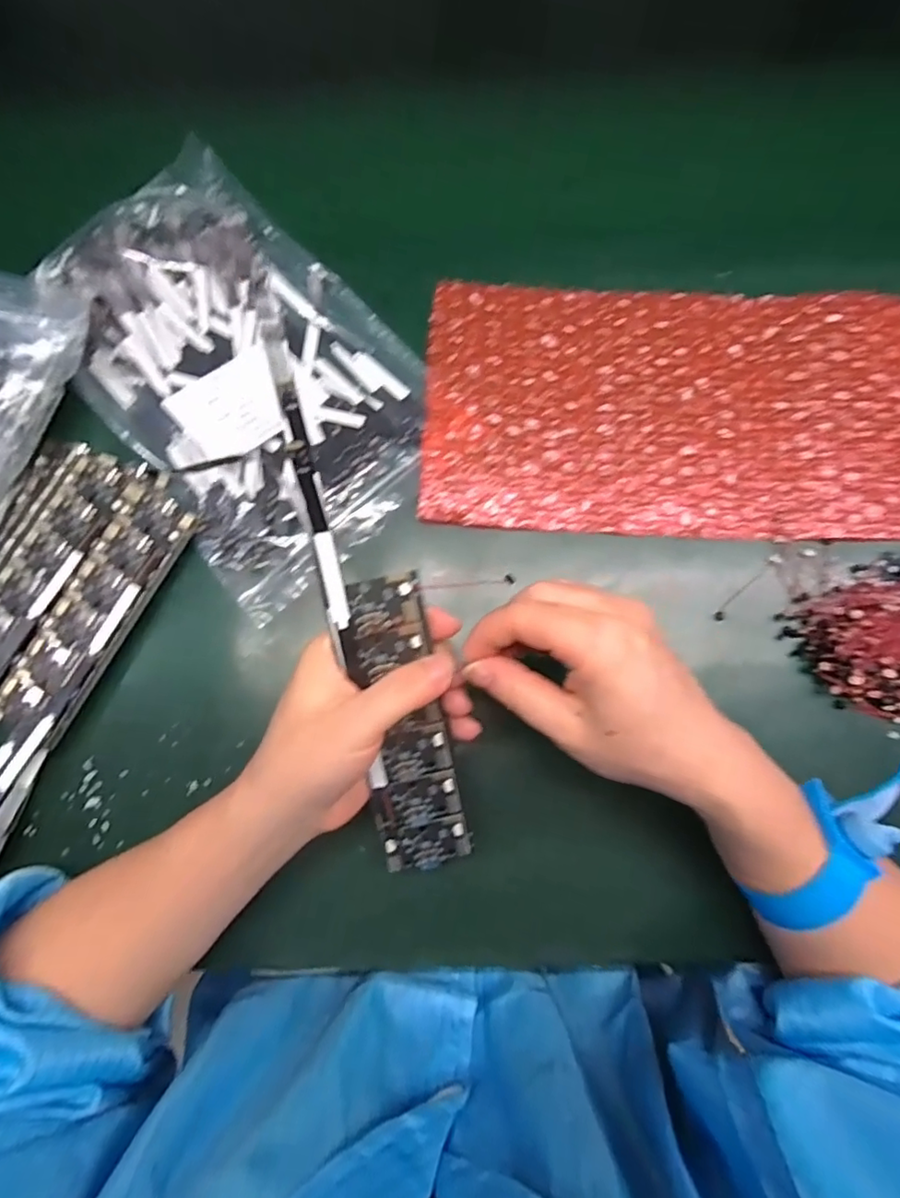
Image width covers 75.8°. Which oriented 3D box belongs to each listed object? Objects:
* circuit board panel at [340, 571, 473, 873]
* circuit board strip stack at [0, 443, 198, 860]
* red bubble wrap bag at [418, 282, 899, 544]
[{"bbox_3d":[-0.019,0.055,0.244,0.036,0.005,0.130,-9,104,0],"label":"circuit board panel"},{"bbox_3d":[-0.229,0.060,0.278,0.090,0.017,0.289,24,81,5],"label":"circuit board strip stack"},{"bbox_3d":[0.159,-0.101,0.306,0.339,0.013,0.139,2,79,2],"label":"red bubble wrap bag"}]

